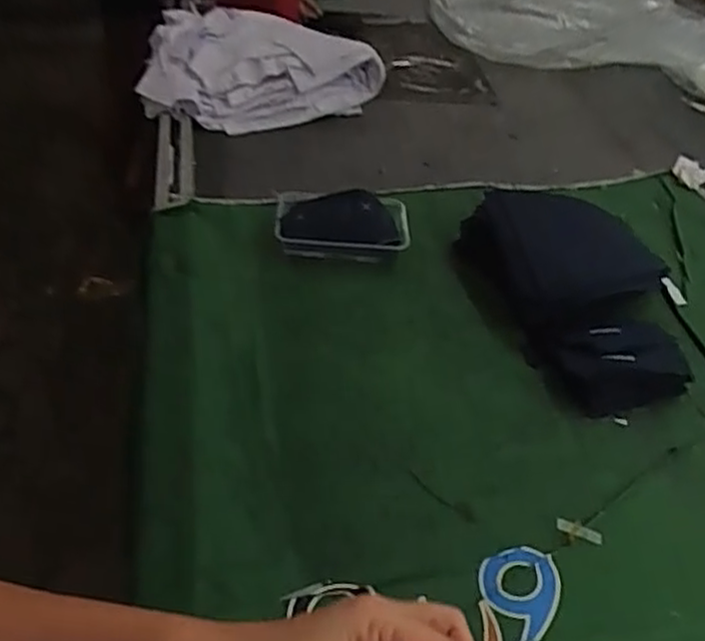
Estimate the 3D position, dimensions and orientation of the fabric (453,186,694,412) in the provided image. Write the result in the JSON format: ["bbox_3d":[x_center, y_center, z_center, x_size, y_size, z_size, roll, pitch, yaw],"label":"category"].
[{"bbox_3d":[0.285,-0.043,0.900,0.203,0.083,0.337,-8,42,-16],"label":"fabric"}]

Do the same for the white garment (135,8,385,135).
[{"bbox_3d":[-0.173,-0.471,1.341,0.418,0.109,0.309,-6,41,-14],"label":"white garment"}]

